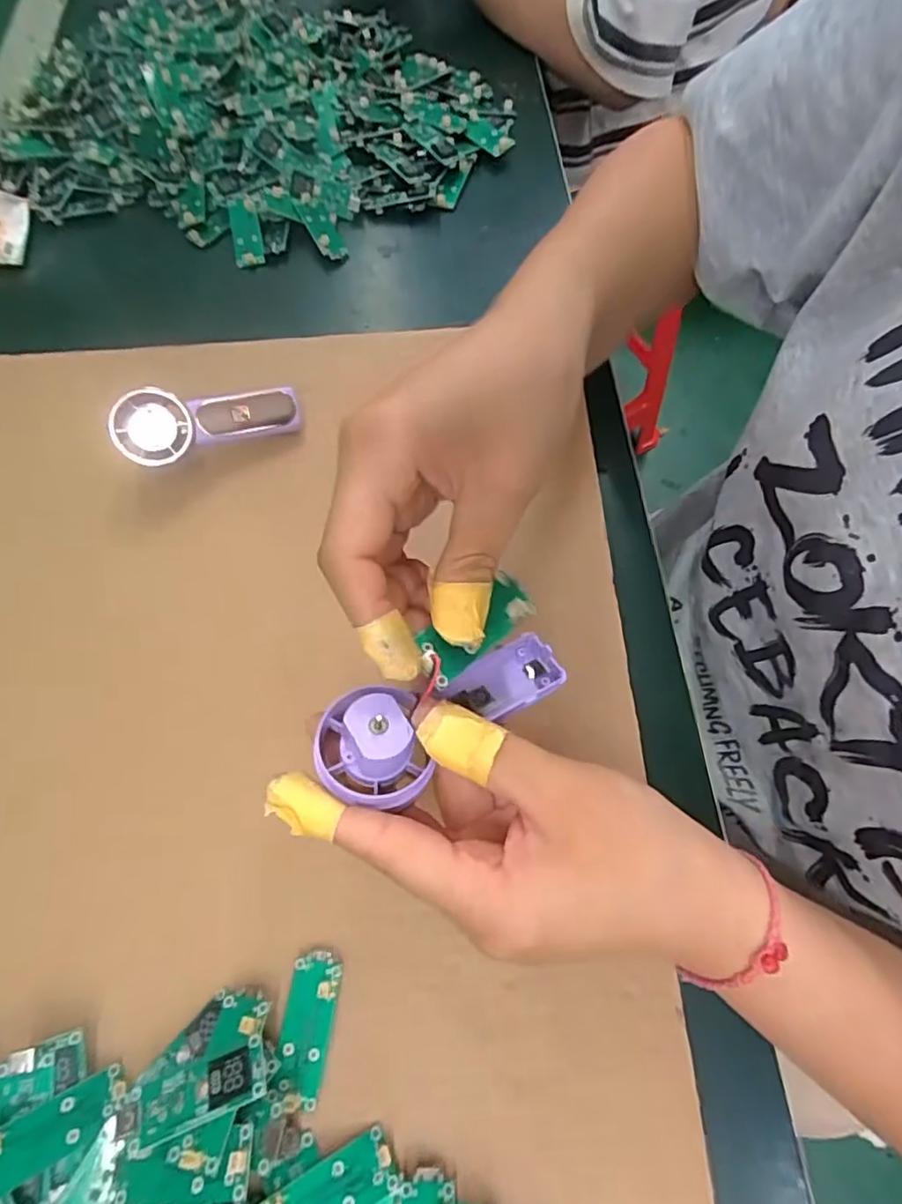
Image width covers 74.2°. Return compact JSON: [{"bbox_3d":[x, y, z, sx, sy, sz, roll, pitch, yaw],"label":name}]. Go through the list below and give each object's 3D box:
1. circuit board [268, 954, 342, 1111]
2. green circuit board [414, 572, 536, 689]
[{"bbox_3d":[-0.056,0.163,0.229,0.019,0.006,0.050,9,68,4],"label":"circuit board"},{"bbox_3d":[0.008,0.008,0.199,0.049,0.007,0.018,-34,70,-30],"label":"green circuit board"}]

